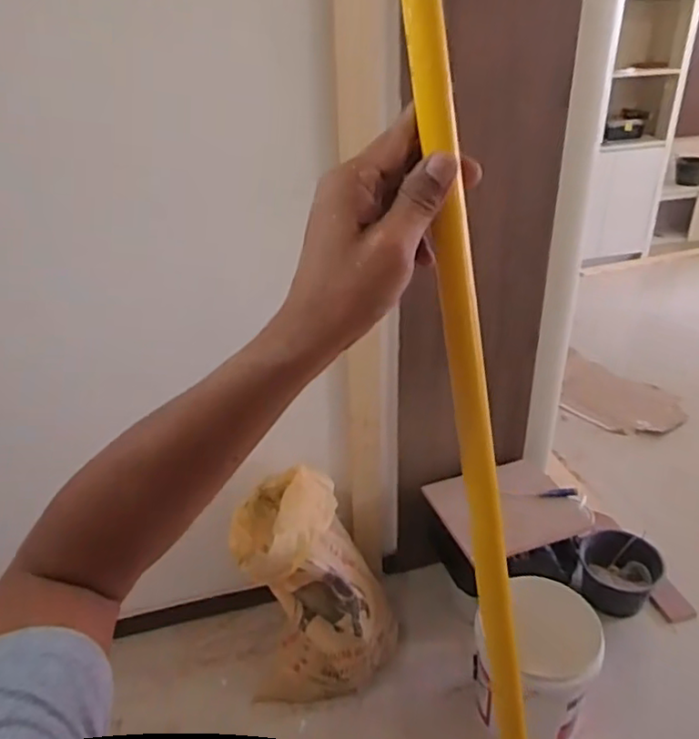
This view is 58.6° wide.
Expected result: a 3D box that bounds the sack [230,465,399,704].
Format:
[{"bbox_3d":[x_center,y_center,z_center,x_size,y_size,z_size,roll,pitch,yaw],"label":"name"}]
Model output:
[{"bbox_3d":[-0.089,0.608,1.810,0.432,0.607,0.357,-3,30,-1],"label":"sack"}]

